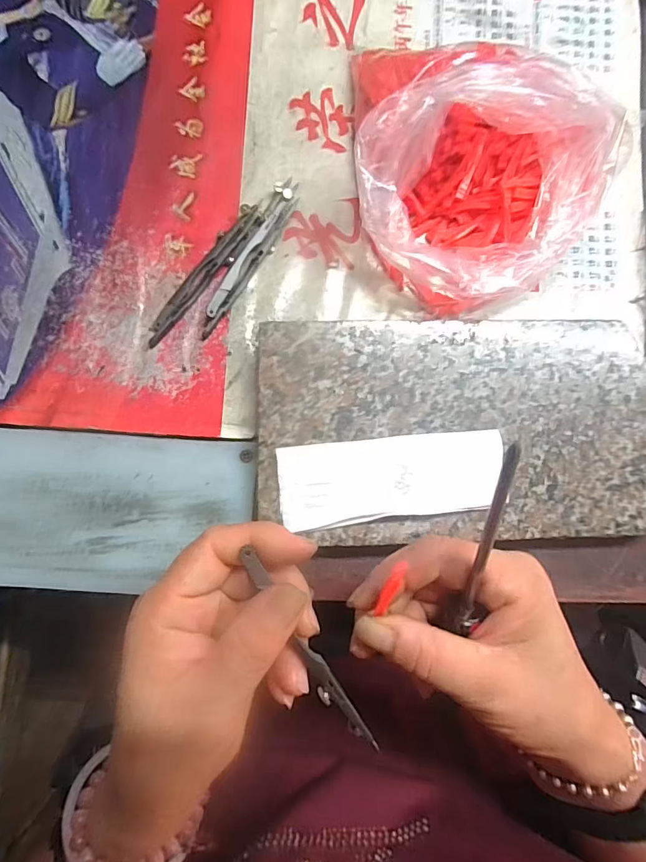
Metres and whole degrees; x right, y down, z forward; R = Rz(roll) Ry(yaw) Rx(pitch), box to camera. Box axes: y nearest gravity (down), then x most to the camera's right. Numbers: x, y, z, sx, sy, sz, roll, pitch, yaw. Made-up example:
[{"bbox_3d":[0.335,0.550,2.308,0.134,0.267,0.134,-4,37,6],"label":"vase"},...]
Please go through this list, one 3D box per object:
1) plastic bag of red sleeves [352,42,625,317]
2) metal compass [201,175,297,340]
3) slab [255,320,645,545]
[{"bbox_3d":[0.093,-0.159,0.268,0.162,0.070,0.156,12,84,-1],"label":"plastic bag of red sleeves"},{"bbox_3d":[-0.046,-0.113,0.289,0.017,0.011,0.118,26,84,0],"label":"metal compass"},{"bbox_3d":[0.082,-0.001,0.273,0.238,0.026,0.129,0,85,-2],"label":"slab"}]

